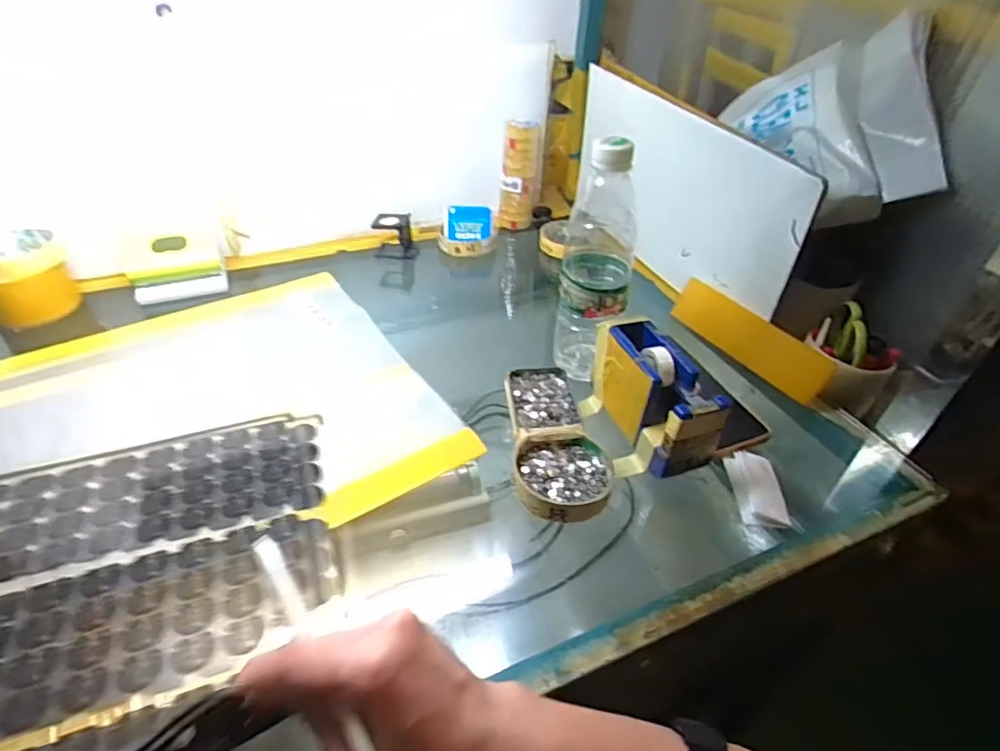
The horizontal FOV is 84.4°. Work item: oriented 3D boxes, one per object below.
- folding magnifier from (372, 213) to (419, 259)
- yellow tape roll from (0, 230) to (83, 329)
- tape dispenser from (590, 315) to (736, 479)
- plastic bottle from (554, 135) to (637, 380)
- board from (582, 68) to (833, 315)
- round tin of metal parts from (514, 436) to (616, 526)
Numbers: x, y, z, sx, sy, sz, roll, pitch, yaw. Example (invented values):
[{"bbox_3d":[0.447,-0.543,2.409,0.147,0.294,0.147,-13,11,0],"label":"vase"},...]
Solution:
[{"bbox_3d":[-0.145,-0.192,0.761,0.059,0.061,0.043,-4,40,-6],"label":"folding magnifier"},{"bbox_3d":[-0.525,-0.104,0.611,0.088,0.077,0.095,-28,48,-31],"label":"yellow tape roll"},{"bbox_3d":[0.133,0.016,0.480,0.049,0.079,0.137,-10,41,-13],"label":"tape dispenser"},{"bbox_3d":[0.089,-0.098,0.503,0.062,0.220,0.067,10,40,10],"label":"plastic bottle"},{"bbox_3d":[0.200,-0.220,0.666,0.016,0.191,0.394,-16,46,-16],"label":"board"},{"bbox_3d":[0.051,0.081,0.446,0.078,0.018,0.078,1,39,-1],"label":"round tin of metal parts"}]

